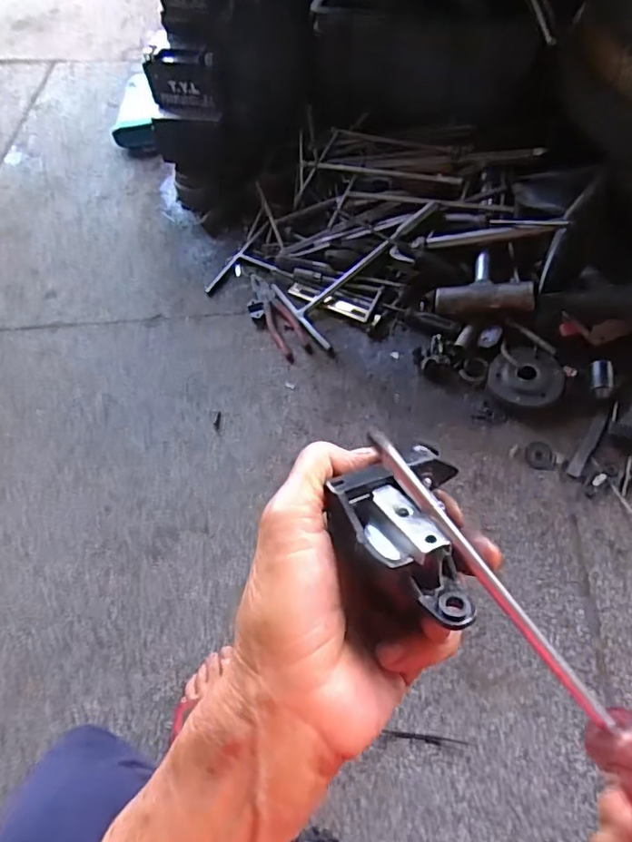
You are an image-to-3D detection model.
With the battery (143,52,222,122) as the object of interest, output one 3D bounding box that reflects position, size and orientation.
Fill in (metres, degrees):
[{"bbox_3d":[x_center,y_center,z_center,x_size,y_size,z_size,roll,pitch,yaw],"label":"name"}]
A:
[{"bbox_3d":[-0.242,-0.620,1.061,0.140,0.098,0.052,19,63,17],"label":"battery"}]

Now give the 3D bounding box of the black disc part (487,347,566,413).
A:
[{"bbox_3d":[0.307,-0.064,0.839,0.104,0.020,0.098,4,59,9],"label":"black disc part"}]

